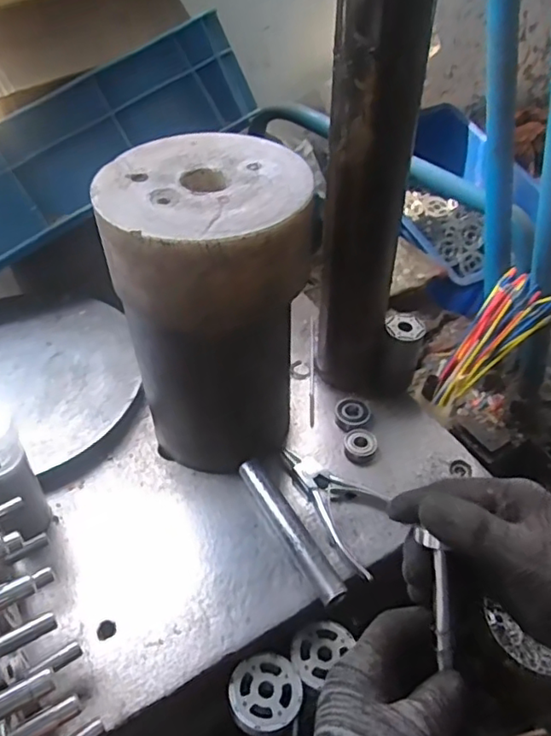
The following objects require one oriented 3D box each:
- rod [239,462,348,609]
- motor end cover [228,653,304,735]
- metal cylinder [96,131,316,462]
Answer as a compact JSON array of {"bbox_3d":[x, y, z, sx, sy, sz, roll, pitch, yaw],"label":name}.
[{"bbox_3d":[0.011,0.129,0.477,0.020,0.013,0.139,-23,49,-20],"label":"rod"},{"bbox_3d":[-0.007,0.234,0.419,0.052,0.008,0.051,-19,48,-17],"label":"motor end cover"},{"bbox_3d":[-0.044,-0.039,0.474,0.141,0.242,0.141,-6,45,-5],"label":"metal cylinder"}]

